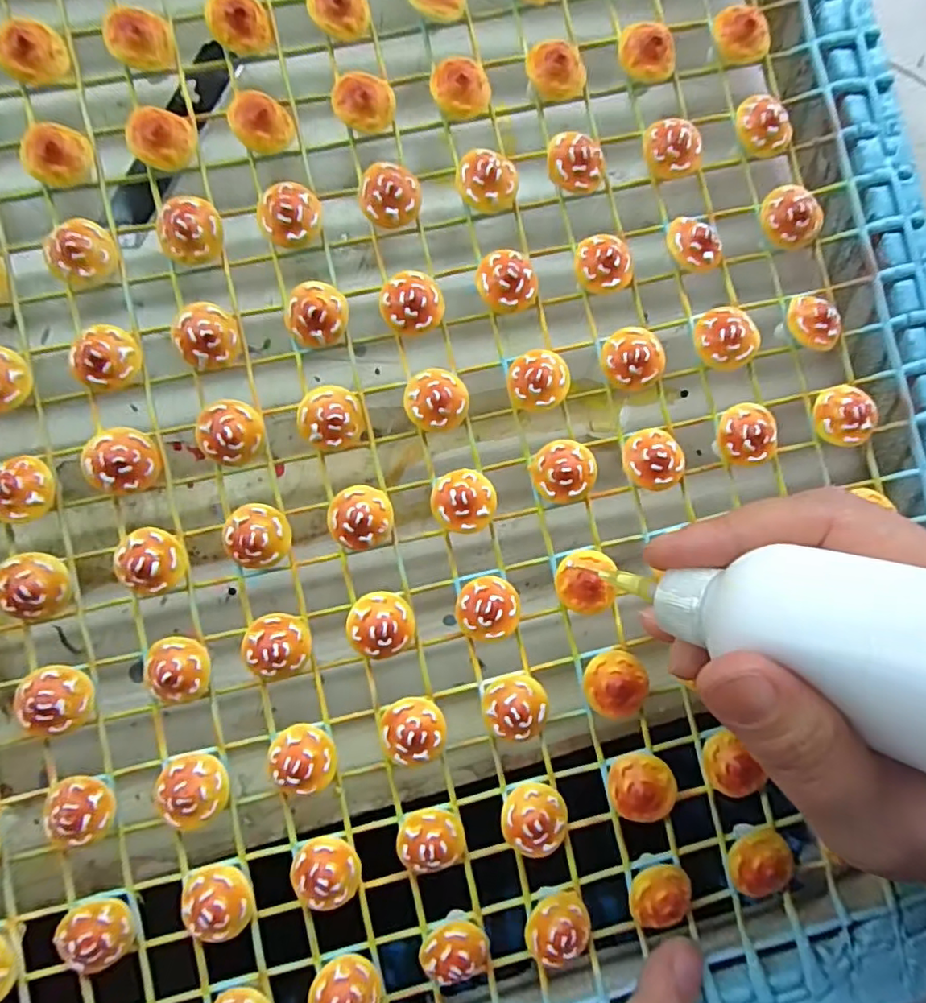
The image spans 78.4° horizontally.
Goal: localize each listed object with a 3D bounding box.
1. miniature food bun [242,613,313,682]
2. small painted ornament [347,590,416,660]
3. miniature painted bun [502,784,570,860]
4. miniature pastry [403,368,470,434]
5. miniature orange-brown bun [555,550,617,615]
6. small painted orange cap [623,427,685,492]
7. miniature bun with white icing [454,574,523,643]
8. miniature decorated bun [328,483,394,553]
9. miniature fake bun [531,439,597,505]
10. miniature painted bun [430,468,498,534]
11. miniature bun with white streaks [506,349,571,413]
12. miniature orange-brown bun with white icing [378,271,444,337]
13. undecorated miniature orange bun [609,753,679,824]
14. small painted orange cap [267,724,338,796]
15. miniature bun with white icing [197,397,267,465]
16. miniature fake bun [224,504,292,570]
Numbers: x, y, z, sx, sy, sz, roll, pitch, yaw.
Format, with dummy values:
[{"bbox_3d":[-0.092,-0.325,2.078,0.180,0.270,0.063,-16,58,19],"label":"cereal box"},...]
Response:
[{"bbox_3d":[-0.055,0.043,0.170,0.019,0.008,0.019,0,84,-4],"label":"miniature food bun"},{"bbox_3d":[-0.025,0.038,0.172,0.020,0.009,0.019,0,84,-4],"label":"small painted ornament"},{"bbox_3d":[0.022,0.095,0.170,0.019,0.010,0.019,0,84,-4],"label":"miniature painted bun"},{"bbox_3d":[-0.008,-0.032,0.176,0.019,0.006,0.019,9,83,-3],"label":"miniature pastry"},{"bbox_3d":[0.038,0.025,0.178,0.017,0.009,0.019,2,84,-4],"label":"miniature orange-brown bun"},{"bbox_3d":[0.061,-0.014,0.182,0.019,0.008,0.019,0,84,-4],"label":"small painted orange cap"},{"bbox_3d":[0.008,0.033,0.175,0.019,0.009,0.019,0,84,-4],"label":"miniature bun with white icing"},{"bbox_3d":[-0.031,0.005,0.176,0.019,0.011,0.019,9,83,-3],"label":"miniature decorated bun"},{"bbox_3d":[0.032,-0.009,0.179,0.019,0.008,0.019,0,84,-4],"label":"miniature fake bun"},{"bbox_3d":[0.000,0.000,0.175,0.020,0.006,0.019,0,84,-4],"label":"miniature painted bun"},{"bbox_3d":[0.024,-0.038,0.179,0.019,0.006,0.019,6,83,-3],"label":"miniature bun with white streaks"},{"bbox_3d":[-0.016,-0.062,0.180,0.019,0.009,0.019,0,84,-4],"label":"miniature orange-brown bun with white icing"},{"bbox_3d":[0.054,0.087,0.174,0.019,0.009,0.018,0,84,-4],"label":"undecorated miniature orange bun"},{"bbox_3d":[-0.047,0.076,0.167,0.019,0.010,0.018,0,84,-4],"label":"small painted orange cap"},{"bbox_3d":[-0.071,-0.021,0.173,0.018,0.009,0.019,0,84,-4],"label":"miniature bun with white icing"},{"bbox_3d":[-0.062,0.011,0.172,0.019,0.009,0.019,0,84,-4],"label":"miniature fake bun"}]

